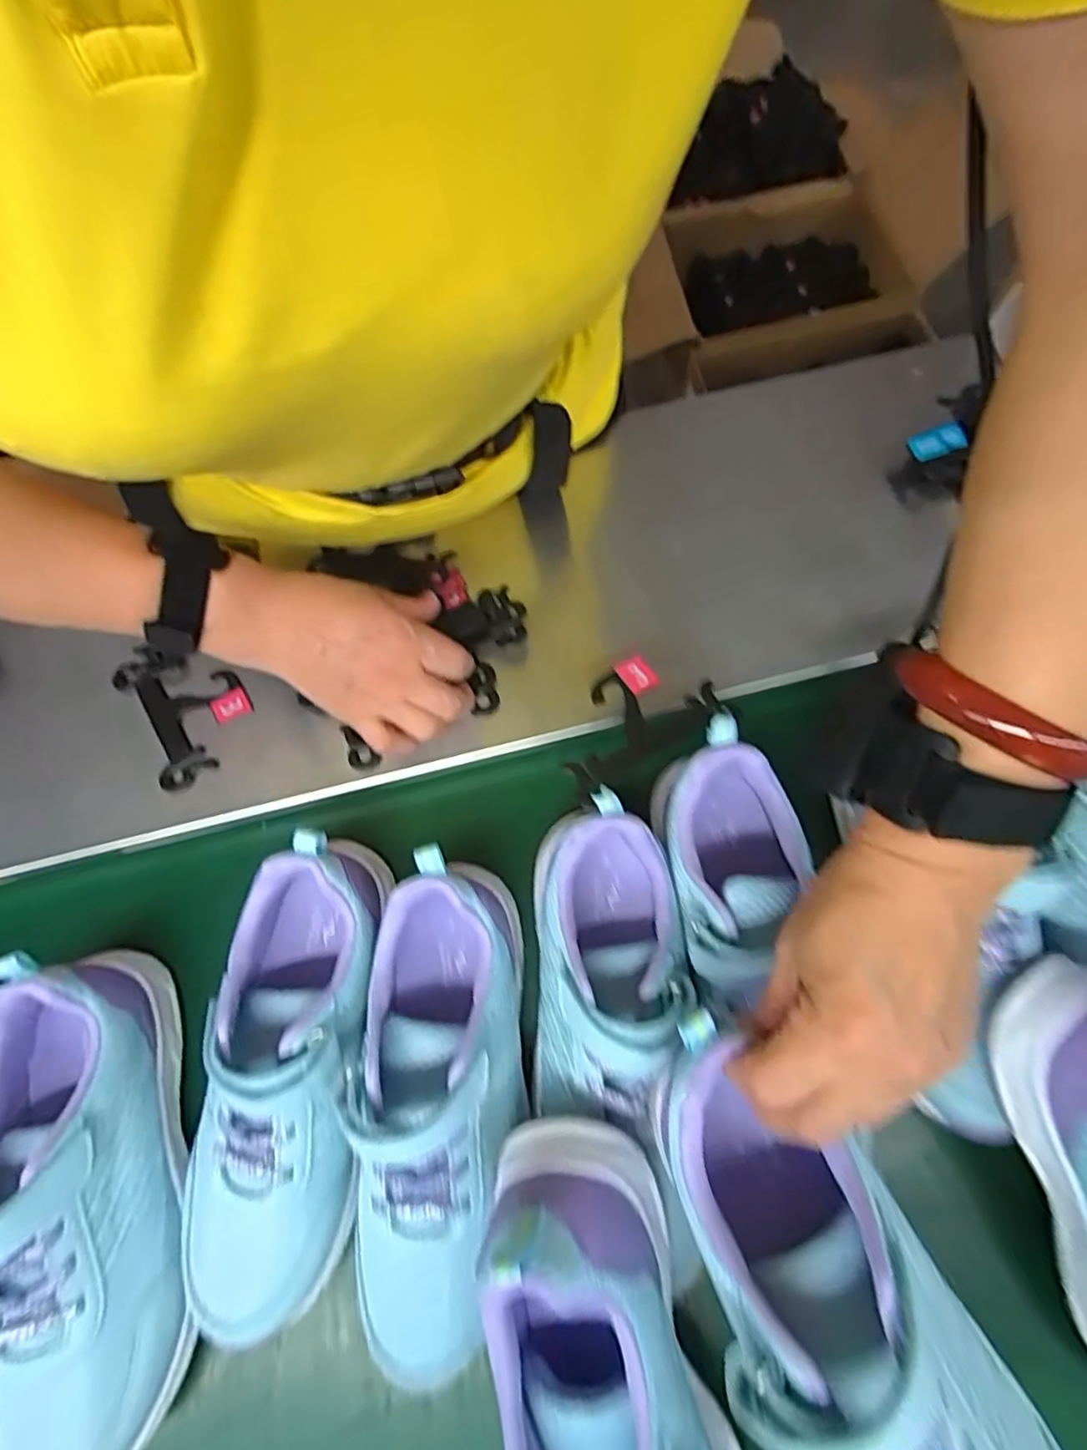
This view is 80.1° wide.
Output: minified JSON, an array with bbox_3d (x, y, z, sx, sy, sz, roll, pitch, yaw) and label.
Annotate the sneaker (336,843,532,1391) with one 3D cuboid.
[{"bbox_3d":[-0.053,0.189,0.329,0.082,0.088,0.226,-2,72,0],"label":"sneaker"}]

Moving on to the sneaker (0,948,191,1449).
[{"bbox_3d":[-0.236,0.235,0.319,0.084,0.069,0.233,-11,72,-3],"label":"sneaker"}]

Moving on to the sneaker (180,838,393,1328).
[{"bbox_3d":[-0.135,0.174,0.334,0.087,0.076,0.230,3,72,2],"label":"sneaker"}]

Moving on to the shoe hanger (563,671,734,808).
[{"bbox_3d":[0.048,-0.004,0.368,0.098,0.014,0.058,-32,74,-9],"label":"shoe hanger"}]

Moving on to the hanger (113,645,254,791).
[{"bbox_3d":[-0.238,-0.013,0.436,0.069,0.014,0.100,-31,74,-9],"label":"hanger"}]

